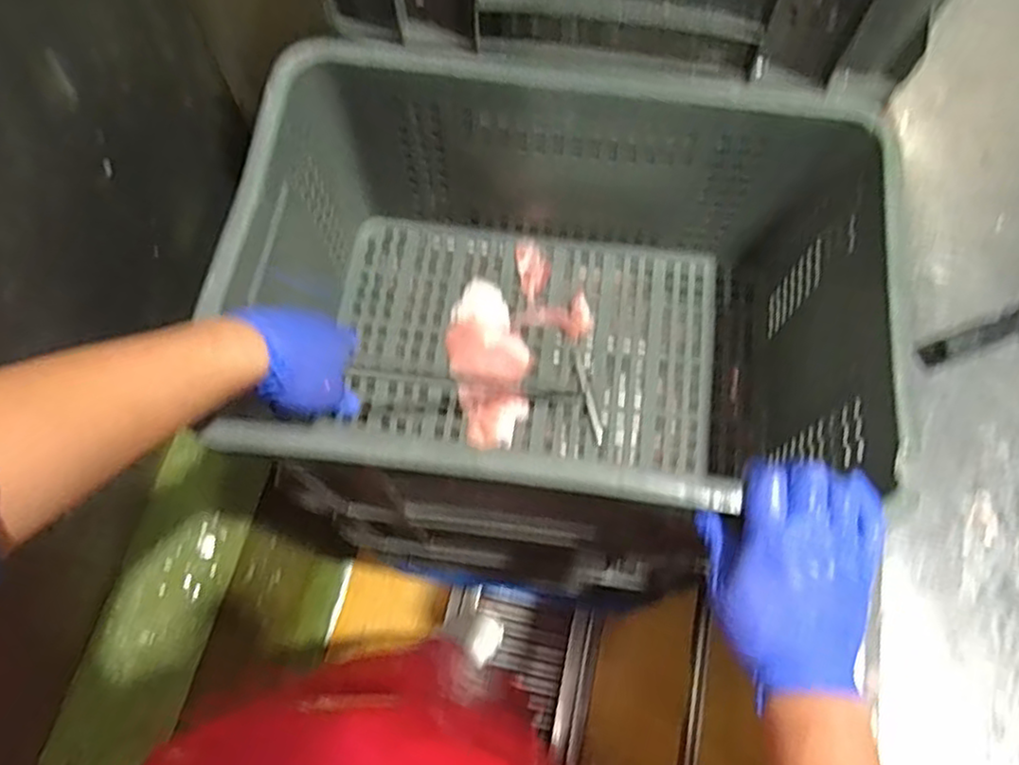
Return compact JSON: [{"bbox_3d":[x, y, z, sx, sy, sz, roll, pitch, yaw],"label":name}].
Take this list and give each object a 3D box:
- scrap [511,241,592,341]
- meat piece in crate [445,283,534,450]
[{"bbox_3d":[0.050,-0.104,0.780,0.085,0.015,0.110,3,69,2],"label":"scrap"},{"bbox_3d":[-0.022,-0.025,0.741,0.082,0.031,0.186,-14,70,-5],"label":"meat piece in crate"}]

